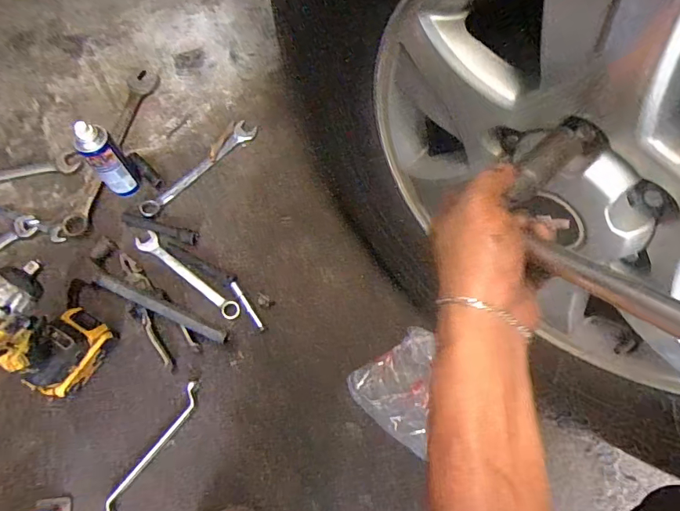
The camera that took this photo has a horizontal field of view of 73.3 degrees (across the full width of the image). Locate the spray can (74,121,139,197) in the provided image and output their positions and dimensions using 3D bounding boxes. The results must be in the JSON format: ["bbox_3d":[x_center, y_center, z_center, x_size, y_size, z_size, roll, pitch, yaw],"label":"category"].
[{"bbox_3d":[-0.369,-0.149,0.724,0.047,0.162,0.050,0,68,0],"label":"spray can"}]

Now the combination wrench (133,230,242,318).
[{"bbox_3d":[-0.244,0.029,0.733,0.217,0.012,0.033,36,72,13],"label":"combination wrench"}]

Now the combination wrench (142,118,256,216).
[{"bbox_3d":[-0.250,-0.156,0.815,0.044,0.009,0.251,39,73,14],"label":"combination wrench"}]

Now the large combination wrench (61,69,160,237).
[{"bbox_3d":[-0.410,-0.200,0.822,0.063,0.015,0.365,9,68,4],"label":"large combination wrench"}]

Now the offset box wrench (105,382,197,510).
[{"bbox_3d":[-0.259,0.272,0.627,0.023,0.018,0.207,28,70,10],"label":"offset box wrench"}]

